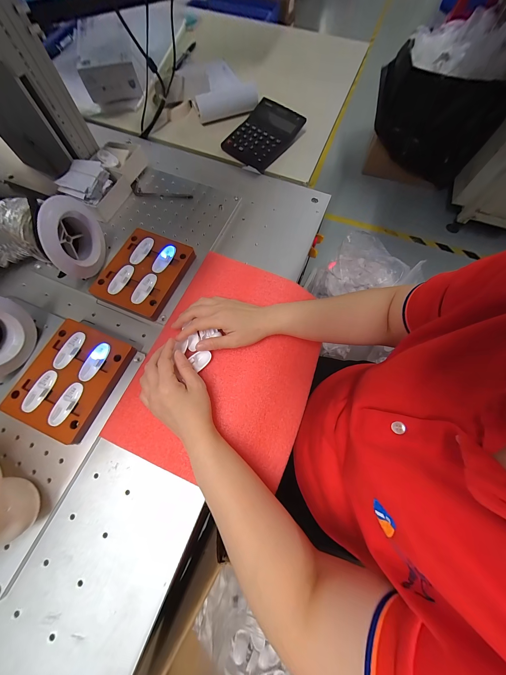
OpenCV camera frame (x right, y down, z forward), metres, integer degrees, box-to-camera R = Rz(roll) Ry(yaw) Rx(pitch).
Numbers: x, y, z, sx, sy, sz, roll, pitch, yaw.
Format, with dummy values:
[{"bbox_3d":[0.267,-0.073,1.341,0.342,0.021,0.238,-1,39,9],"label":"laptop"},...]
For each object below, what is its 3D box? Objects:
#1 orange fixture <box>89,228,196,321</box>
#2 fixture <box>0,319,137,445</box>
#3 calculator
[{"bbox_3d":[-0.186,-0.113,0.405,0.124,0.025,0.147,22,72,8],"label":"orange fixture"},{"bbox_3d":[-0.264,0.059,0.341,0.126,0.025,0.146,22,72,8],"label":"fixture"},{"bbox_3d":[0.022,-0.469,0.532,0.130,0.033,0.167,37,75,13],"label":"calculator"}]

